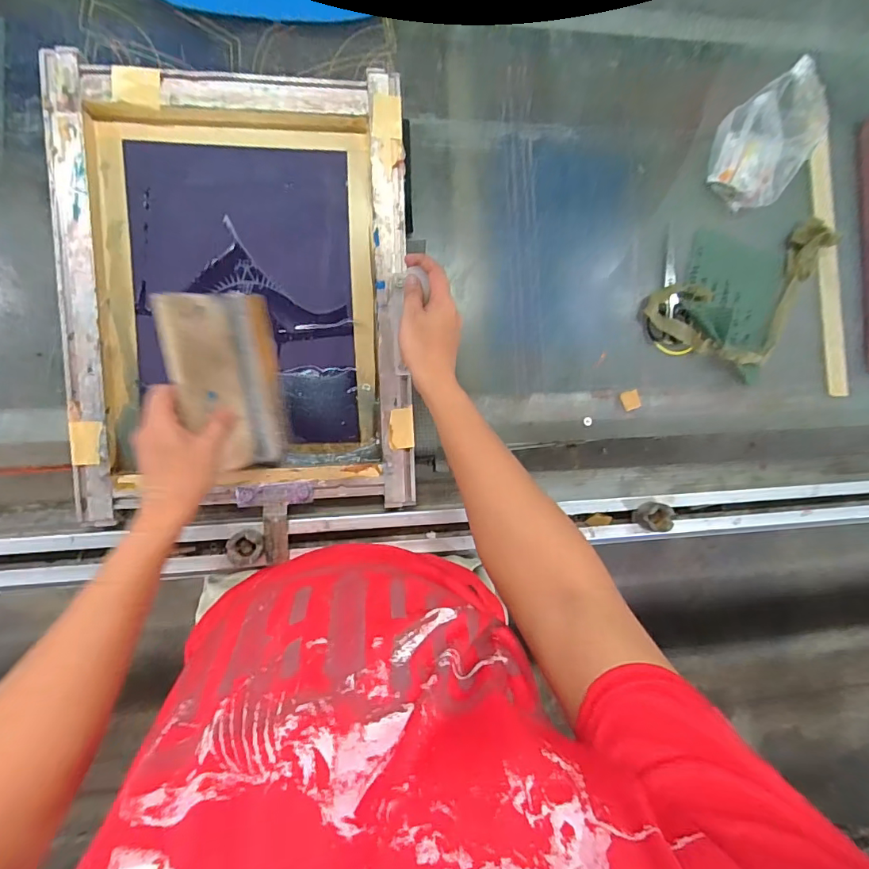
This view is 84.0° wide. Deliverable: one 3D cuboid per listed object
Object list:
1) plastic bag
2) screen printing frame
[{"bbox_3d":[0.437,-0.380,0.630,0.116,0.108,0.107,40,82,-5],"label":"plastic bag"},{"bbox_3d":[-0.213,-0.133,0.540,0.367,0.069,0.504,-2,89,-10],"label":"screen printing frame"}]

